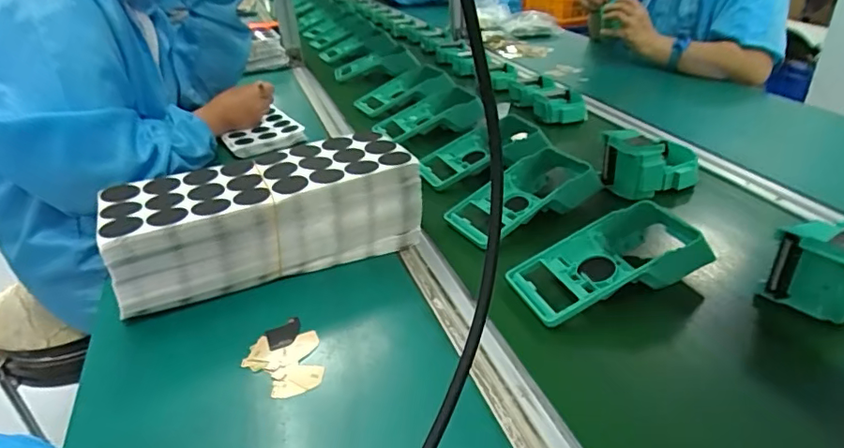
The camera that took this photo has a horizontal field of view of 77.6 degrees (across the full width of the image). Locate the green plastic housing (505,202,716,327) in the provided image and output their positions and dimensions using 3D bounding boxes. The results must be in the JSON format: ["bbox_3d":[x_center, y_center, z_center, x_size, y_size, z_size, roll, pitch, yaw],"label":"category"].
[{"bbox_3d":[0.181,0.034,0.512,0.184,0.053,0.089,-13,32,-15],"label":"green plastic housing"}]

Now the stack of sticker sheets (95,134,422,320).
[{"bbox_3d":[-0.160,-0.006,0.560,0.304,0.102,0.120,-16,33,-20],"label":"stack of sticker sheets"}]

